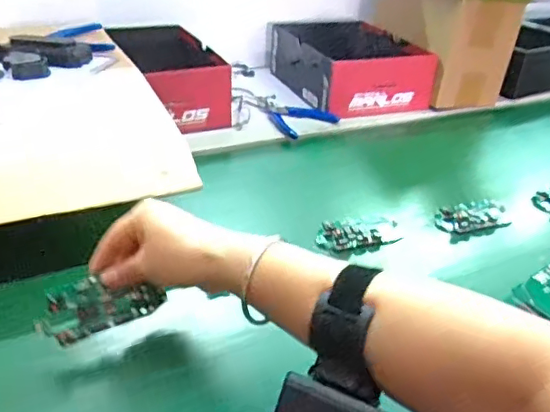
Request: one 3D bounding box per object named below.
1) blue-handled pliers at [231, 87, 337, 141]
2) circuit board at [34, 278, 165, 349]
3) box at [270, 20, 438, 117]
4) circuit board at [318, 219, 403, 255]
[{"bbox_3d":[0.012,-0.148,0.855,0.102,0.018,0.167,-19,39,-32],"label":"blue-handled pliers"},{"bbox_3d":[-0.136,0.076,0.437,0.093,0.009,0.043,-19,84,-18],"label":"circuit board"},{"bbox_3d":[0.117,-0.245,0.942,0.182,0.091,0.261,-13,37,-25],"label":"box"},{"bbox_3d":[0.090,0.033,0.603,0.087,0.020,0.039,-2,33,-9],"label":"circuit board"}]

